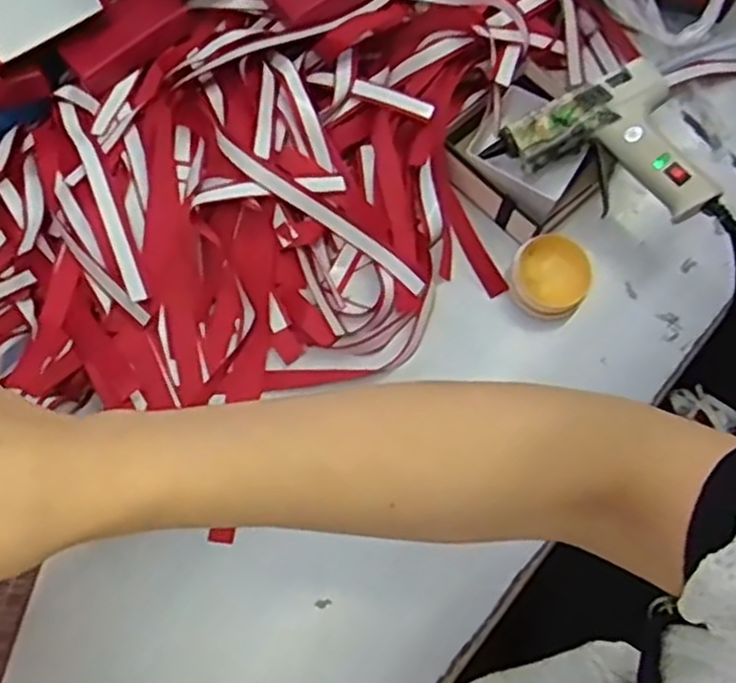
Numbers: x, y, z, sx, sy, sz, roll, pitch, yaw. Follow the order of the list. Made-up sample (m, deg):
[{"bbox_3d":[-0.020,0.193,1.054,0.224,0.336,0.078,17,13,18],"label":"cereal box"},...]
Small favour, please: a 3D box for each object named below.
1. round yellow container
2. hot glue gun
[{"bbox_3d":[0.126,-0.046,0.516,0.053,0.020,0.057,1,69,-2],"label":"round yellow container"},{"bbox_3d":[0.162,-0.121,0.518,0.121,0.049,0.115,-22,71,-10],"label":"hot glue gun"}]

